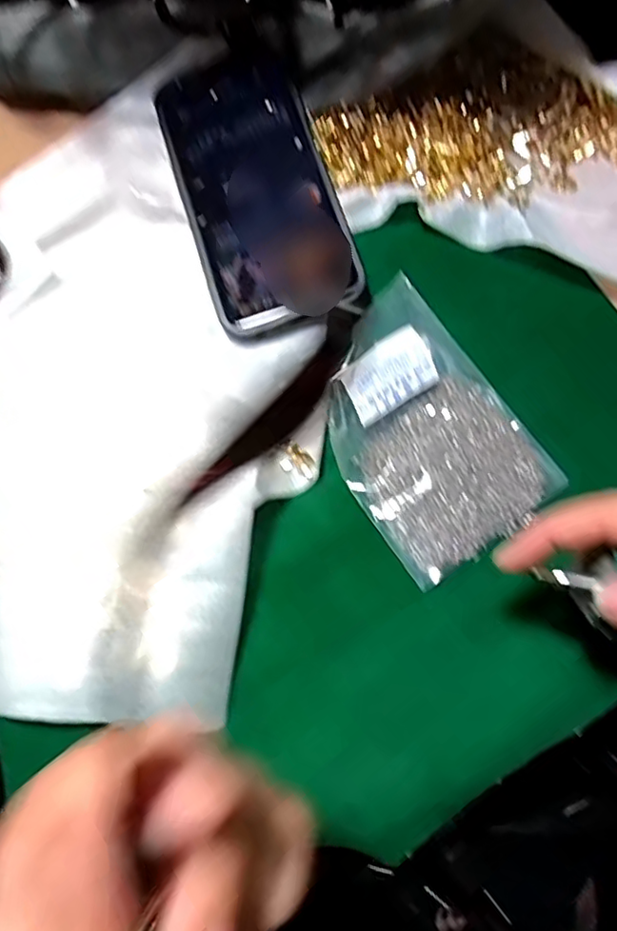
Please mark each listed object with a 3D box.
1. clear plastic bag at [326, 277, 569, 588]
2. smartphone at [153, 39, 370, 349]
[{"bbox_3d":[0.055,-0.021,0.308,0.091,0.026,0.132,-34,77,-10],"label":"clear plastic bag"},{"bbox_3d":[-0.030,-0.154,0.343,0.079,0.005,0.169,-18,77,2],"label":"smartphone"}]

